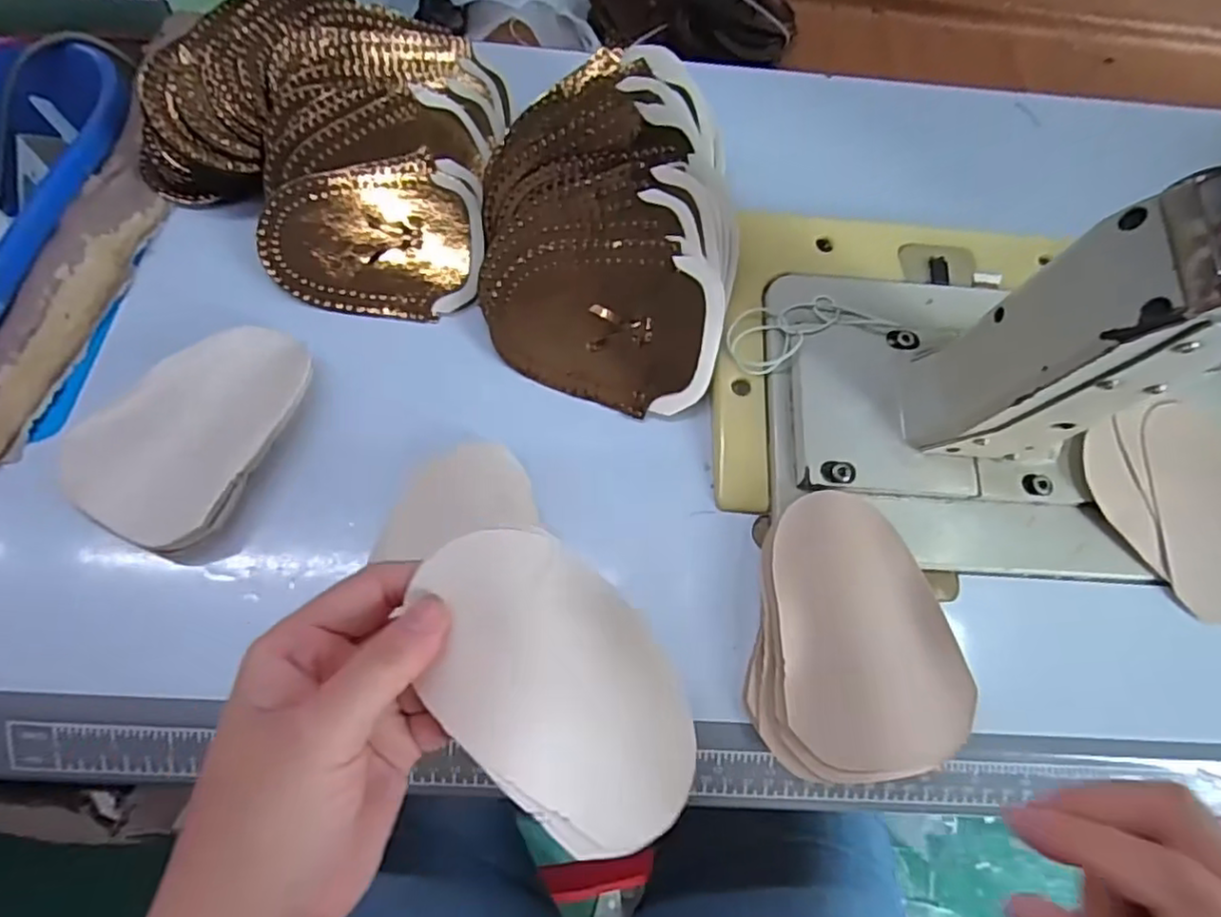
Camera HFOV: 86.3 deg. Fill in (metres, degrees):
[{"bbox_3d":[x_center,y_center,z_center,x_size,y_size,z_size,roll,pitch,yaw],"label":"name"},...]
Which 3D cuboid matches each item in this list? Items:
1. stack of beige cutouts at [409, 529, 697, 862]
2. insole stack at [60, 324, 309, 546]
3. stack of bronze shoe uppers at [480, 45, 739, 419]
[{"bbox_3d":[-0.016,0.080,0.232,0.074,0.008,0.126,-44,100,-31],"label":"stack of beige cutouts"},{"bbox_3d":[-0.216,-0.019,0.341,0.079,0.018,0.126,20,65,5],"label":"insole stack"},{"bbox_3d":[-0.001,-0.146,0.390,0.149,0.071,0.222,3,65,-3],"label":"stack of bronze shoe uppers"}]

